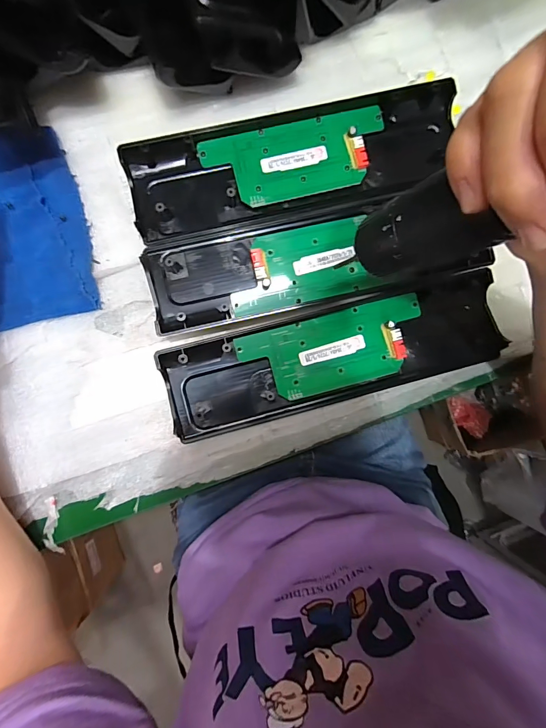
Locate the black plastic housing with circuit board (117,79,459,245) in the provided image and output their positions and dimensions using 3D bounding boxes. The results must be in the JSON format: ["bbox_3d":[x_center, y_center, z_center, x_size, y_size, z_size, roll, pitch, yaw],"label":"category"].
[{"bbox_3d":[0.016,-0.148,0.276,0.236,0.026,0.070,-12,89,-4],"label":"black plastic housing with circuit board"}]

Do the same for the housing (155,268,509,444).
[{"bbox_3d":[0.047,-0.005,0.278,0.246,0.025,0.066,-14,89,-4],"label":"housing"}]

